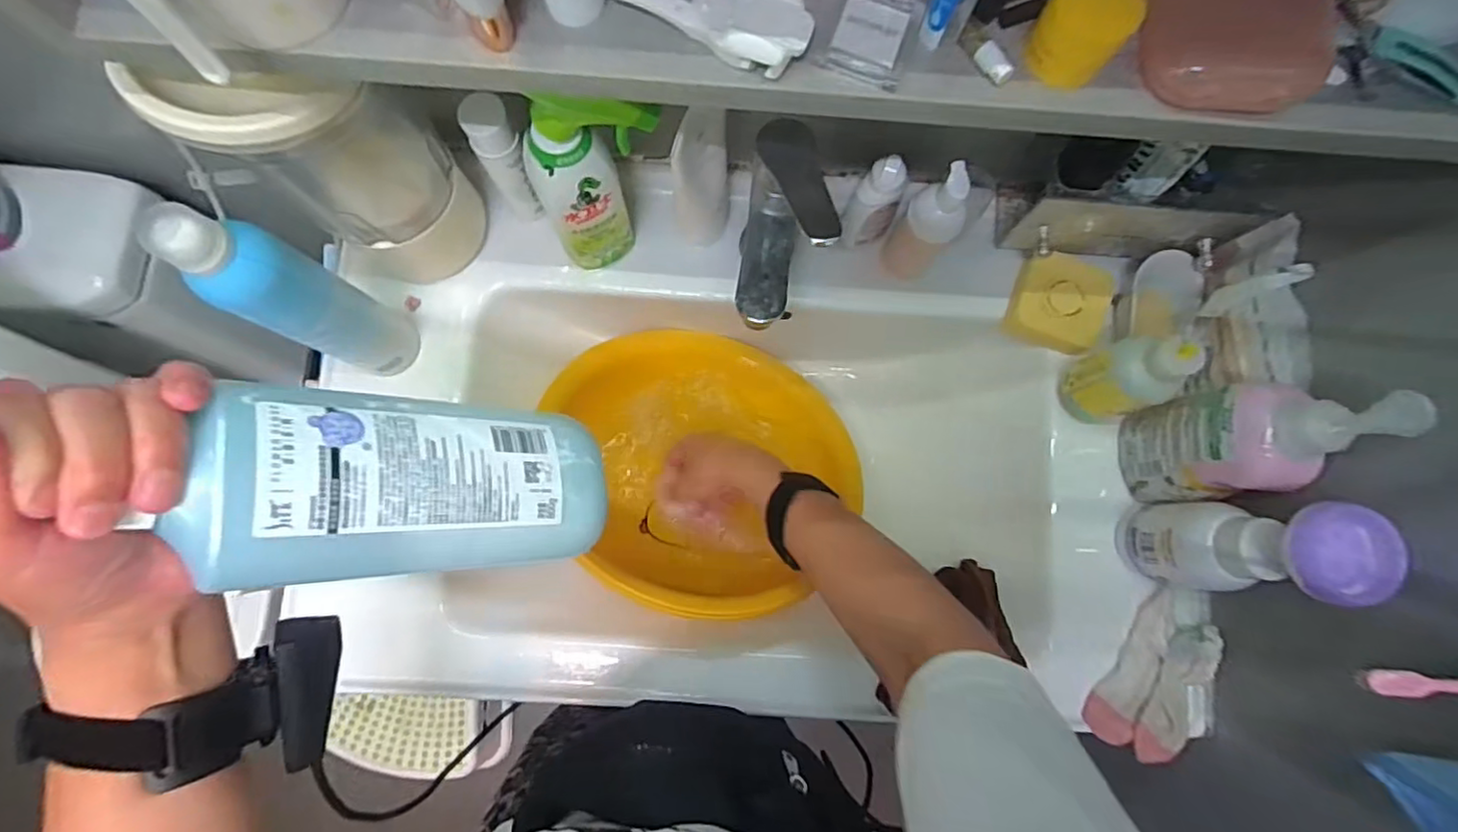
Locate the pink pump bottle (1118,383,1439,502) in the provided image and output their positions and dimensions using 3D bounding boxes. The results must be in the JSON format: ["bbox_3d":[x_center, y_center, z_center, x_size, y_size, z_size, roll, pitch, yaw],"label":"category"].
[{"bbox_3d":[0.394,0.020,0.488,0.052,0.208,0.084,-4,81,-2],"label":"pink pump bottle"}]

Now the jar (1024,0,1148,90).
[{"bbox_3d":[0.162,-0.178,0.293,0.038,0.037,0.033,38,82,4],"label":"jar"}]

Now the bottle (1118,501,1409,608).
[{"bbox_3d":[0.389,0.101,0.489,0.068,0.174,0.068,-5,81,-3],"label":"bottle"}]

